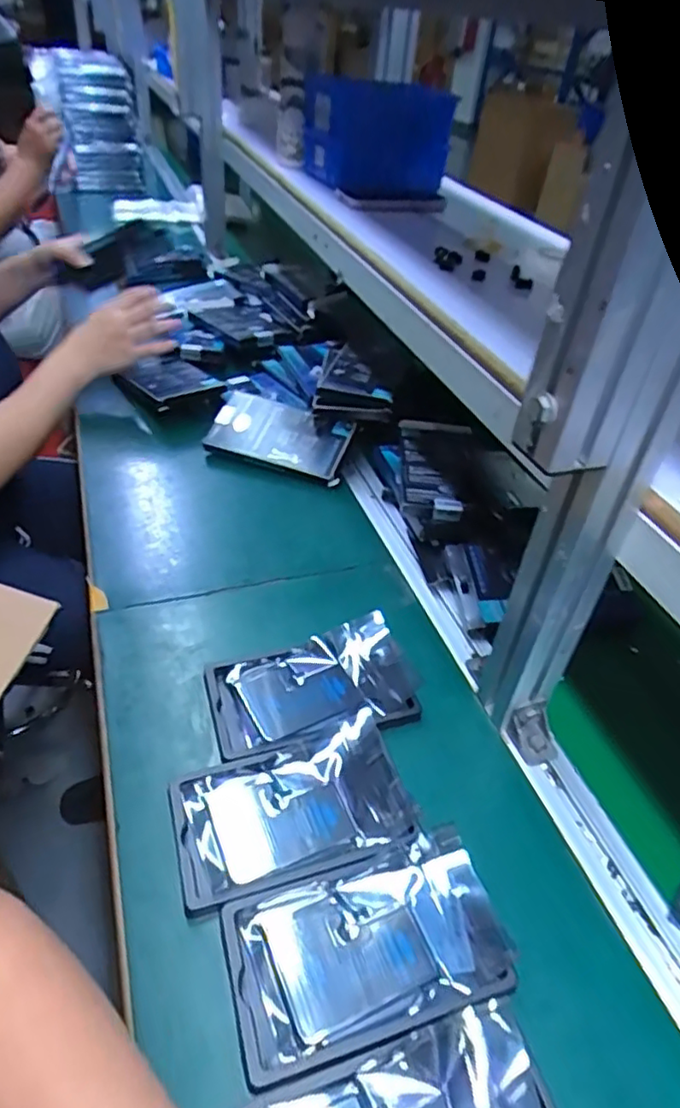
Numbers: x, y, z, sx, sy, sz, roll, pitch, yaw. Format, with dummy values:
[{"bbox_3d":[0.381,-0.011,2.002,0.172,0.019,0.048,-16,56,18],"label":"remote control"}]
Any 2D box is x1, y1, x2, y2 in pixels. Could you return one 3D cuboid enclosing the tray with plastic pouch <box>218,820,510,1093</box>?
[{"bbox_3d":[0.016,0.238,0.382,0.161,0.017,0.094,-11,43,-16],"label":"tray with plastic pouch"}]

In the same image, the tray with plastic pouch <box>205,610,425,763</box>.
[{"bbox_3d":[-0.020,0.109,0.516,0.164,0.016,0.100,-13,44,-17],"label":"tray with plastic pouch"}]

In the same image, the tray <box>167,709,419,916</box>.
[{"bbox_3d":[-0.034,0.176,0.438,0.157,0.017,0.094,-14,44,-18],"label":"tray"}]

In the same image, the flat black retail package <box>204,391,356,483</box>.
[{"bbox_3d":[-0.078,-0.148,0.778,0.174,0.019,0.091,19,64,13],"label":"flat black retail package"}]

